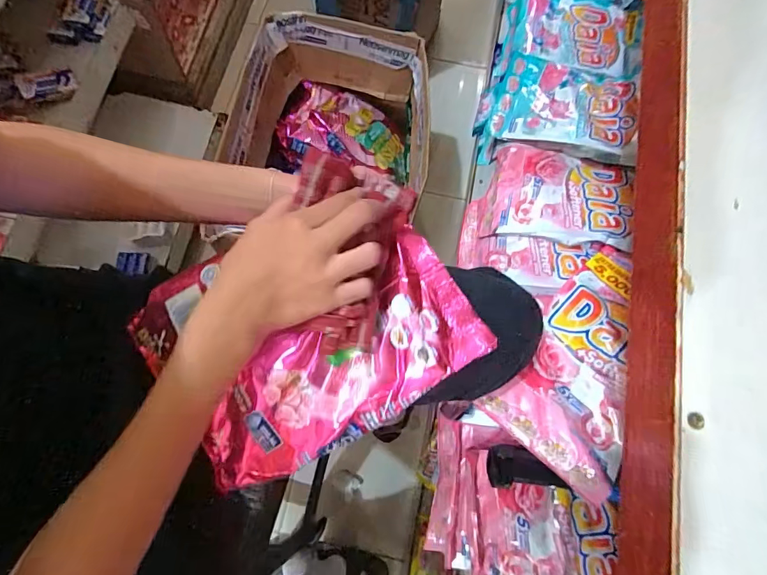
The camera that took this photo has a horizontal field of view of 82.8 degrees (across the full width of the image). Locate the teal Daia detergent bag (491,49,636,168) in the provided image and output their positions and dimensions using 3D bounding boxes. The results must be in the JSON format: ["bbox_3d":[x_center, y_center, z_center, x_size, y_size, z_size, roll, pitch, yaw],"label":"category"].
[{"bbox_3d":[0.256,-0.257,0.607,0.184,0.060,0.152,20,75,4],"label":"teal Daia detergent bag"}]

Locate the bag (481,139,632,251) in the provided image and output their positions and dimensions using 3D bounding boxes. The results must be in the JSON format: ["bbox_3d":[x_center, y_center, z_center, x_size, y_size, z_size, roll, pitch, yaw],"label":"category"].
[{"bbox_3d":[0.228,-0.119,0.562,0.170,0.062,0.145,17,74,3],"label":"bag"}]

